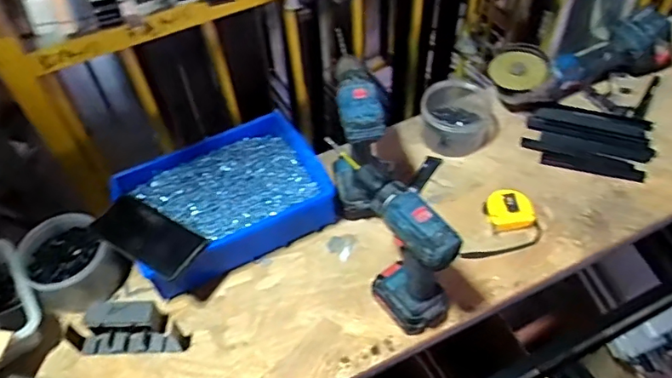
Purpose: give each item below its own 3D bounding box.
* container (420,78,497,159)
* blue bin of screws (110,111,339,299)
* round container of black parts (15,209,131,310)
[{"bbox_3d":[0.213,-0.123,0.915,0.131,0.074,0.119,8,53,8],"label":"container"},{"bbox_3d":[-0.171,0.017,0.823,0.289,0.084,0.216,-27,56,-17],"label":"blue bin of screws"},{"bbox_3d":[-0.376,0.106,0.758,0.107,0.083,0.109,-1,52,1],"label":"round container of black parts"}]

